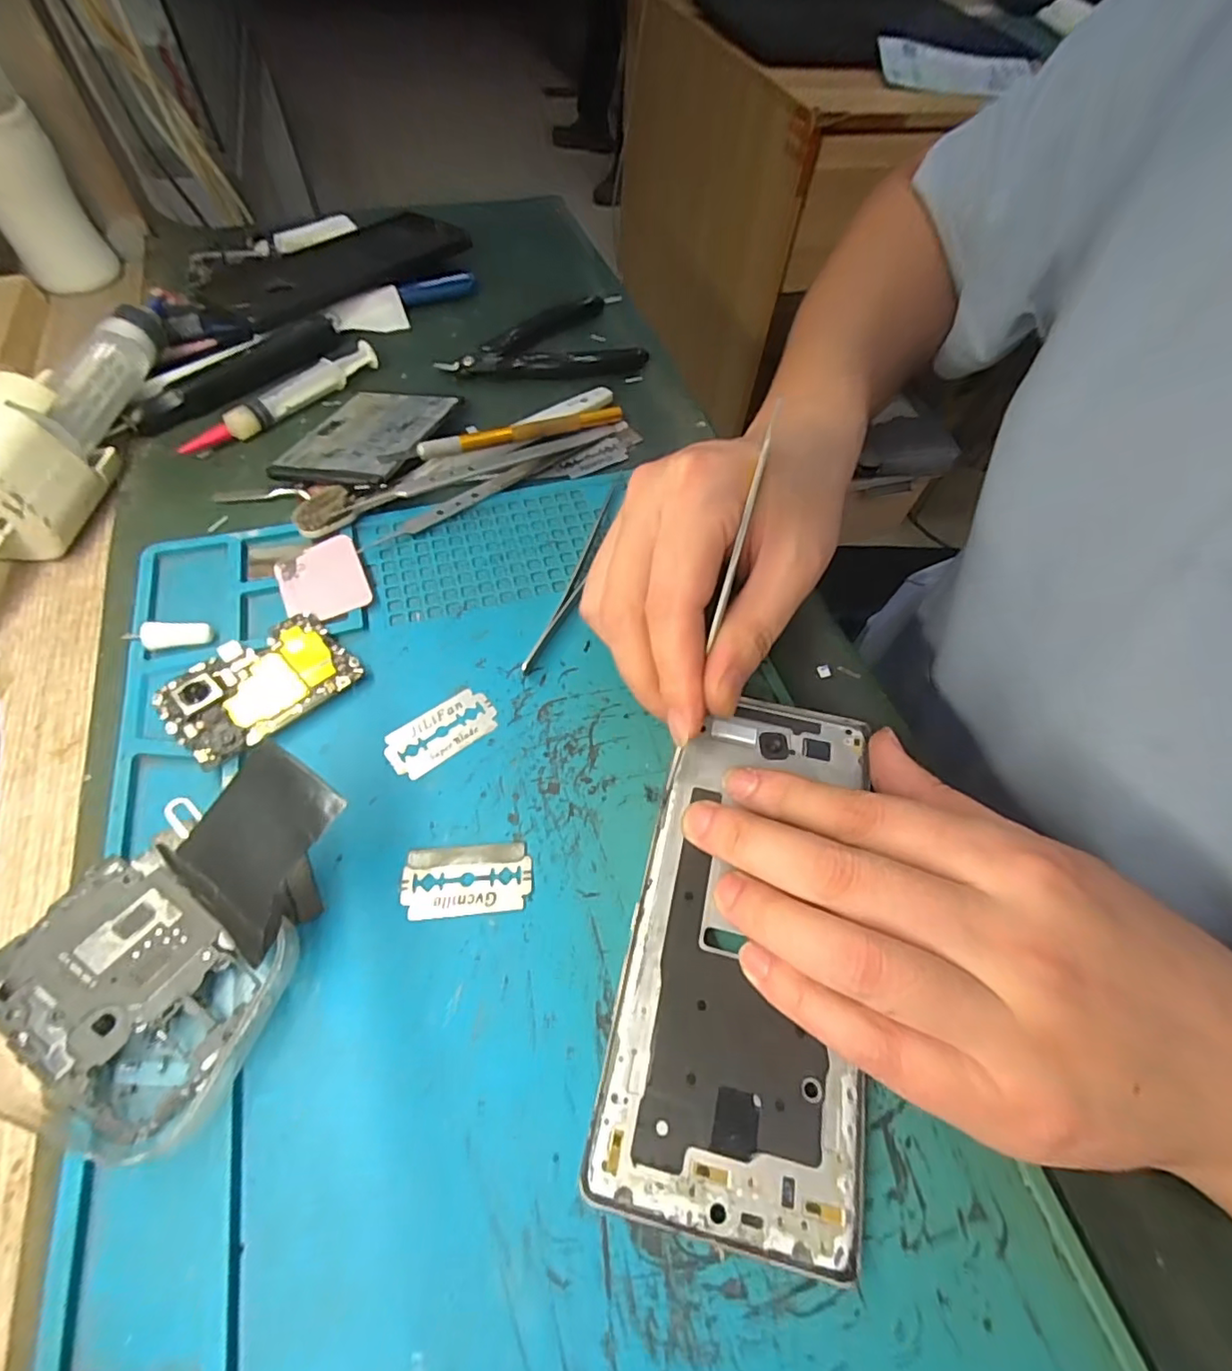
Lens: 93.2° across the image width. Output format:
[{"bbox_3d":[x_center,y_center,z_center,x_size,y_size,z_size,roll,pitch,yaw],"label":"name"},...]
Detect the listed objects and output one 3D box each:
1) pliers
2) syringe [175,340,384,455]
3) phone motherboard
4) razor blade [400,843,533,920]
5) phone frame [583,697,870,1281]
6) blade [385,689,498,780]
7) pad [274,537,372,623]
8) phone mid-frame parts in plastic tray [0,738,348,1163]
[{"bbox_3d":[-0.047,-0.217,0.363,0.119,0.009,0.077,-7,60,-7],"label":"pliers"},{"bbox_3d":[-0.178,-0.157,0.314,0.015,0.011,0.113,36,64,17],"label":"syringe"},{"bbox_3d":[-0.137,0.000,0.225,0.044,0.010,0.063,41,65,19],"label":"phone motherboard"},{"bbox_3d":[-0.050,0.064,0.194,0.042,0.004,0.023,-3,59,-5],"label":"razor blade"},{"bbox_3d":[0.043,0.075,0.188,0.070,0.005,0.157,12,59,4],"label":"phone frame"},{"bbox_3d":[-0.067,0.017,0.223,0.042,0.004,0.022,-34,66,-21],"label":"blade"},{"bbox_3d":[-0.128,-0.046,0.255,0.034,0.005,0.042,-22,63,-15],"label":"pad"},{"bbox_3d":[-0.127,0.069,0.166,0.063,0.039,0.098,19,60,8],"label":"phone mid-frame parts in plastic tray"}]

